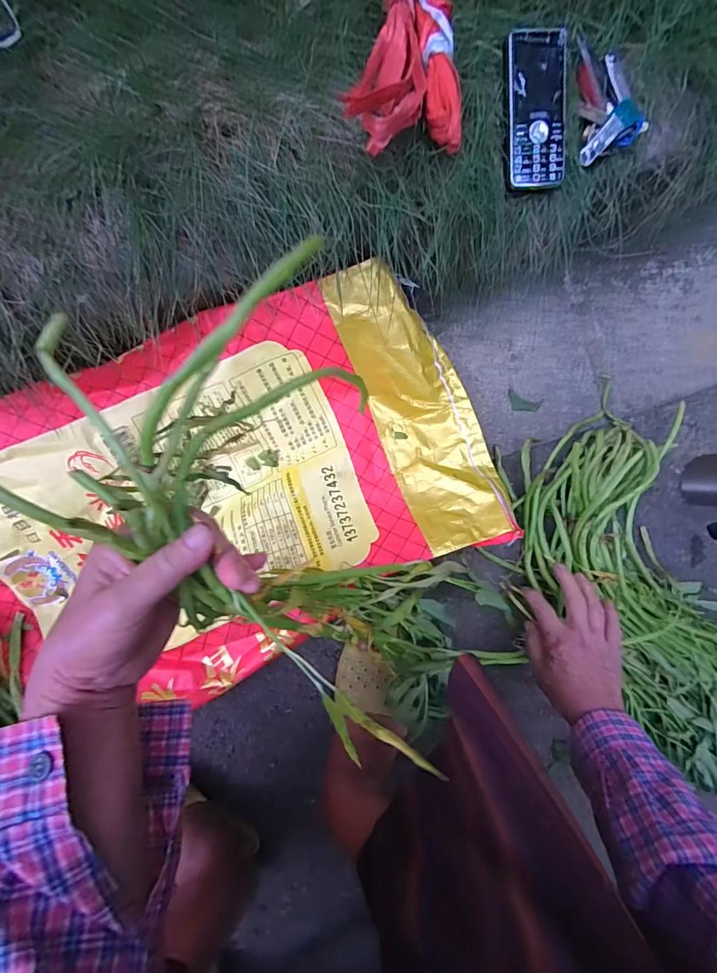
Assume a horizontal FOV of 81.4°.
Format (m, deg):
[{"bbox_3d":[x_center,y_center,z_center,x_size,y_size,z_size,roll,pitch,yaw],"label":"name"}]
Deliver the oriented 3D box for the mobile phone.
[{"bbox_3d":[0.166,-0.348,0.385,0.062,0.011,0.124,-5,102,-6],"label":"mobile phone"}]

